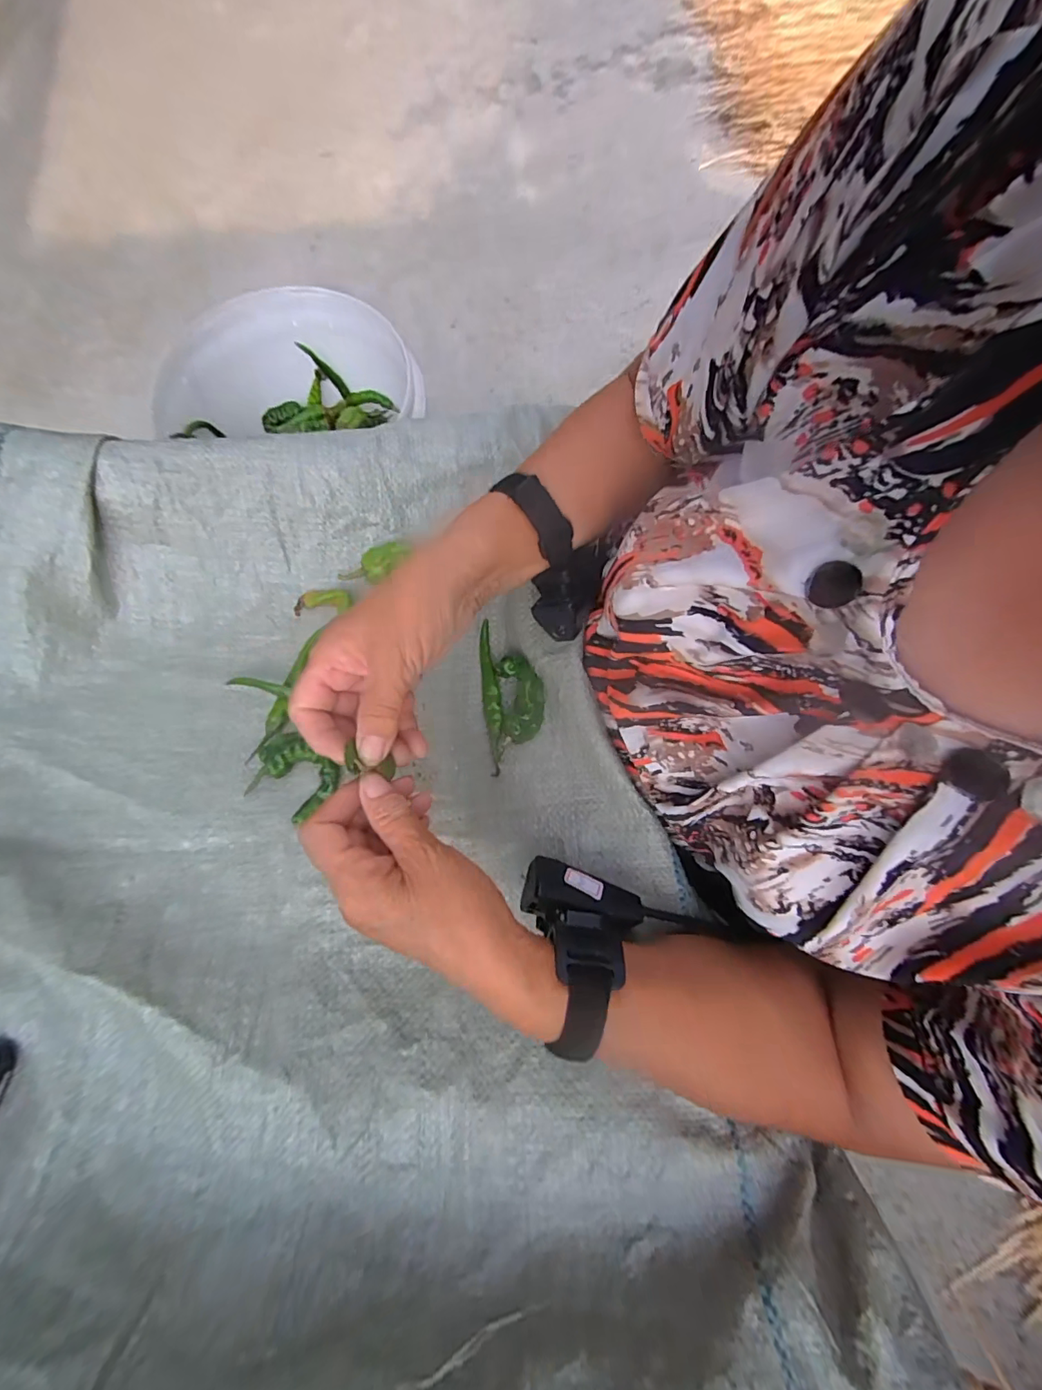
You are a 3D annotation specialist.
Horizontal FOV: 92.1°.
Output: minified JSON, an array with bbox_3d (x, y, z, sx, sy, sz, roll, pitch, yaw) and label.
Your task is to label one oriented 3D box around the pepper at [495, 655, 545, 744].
[{"bbox_3d":[0.000,0.004,0.385,0.032,0.025,0.066,-7,72,-3],"label":"pepper"}]

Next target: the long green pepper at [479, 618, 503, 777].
[{"bbox_3d":[-0.023,0.000,0.390,0.014,0.013,0.120,-5,71,-3],"label":"long green pepper"}]

